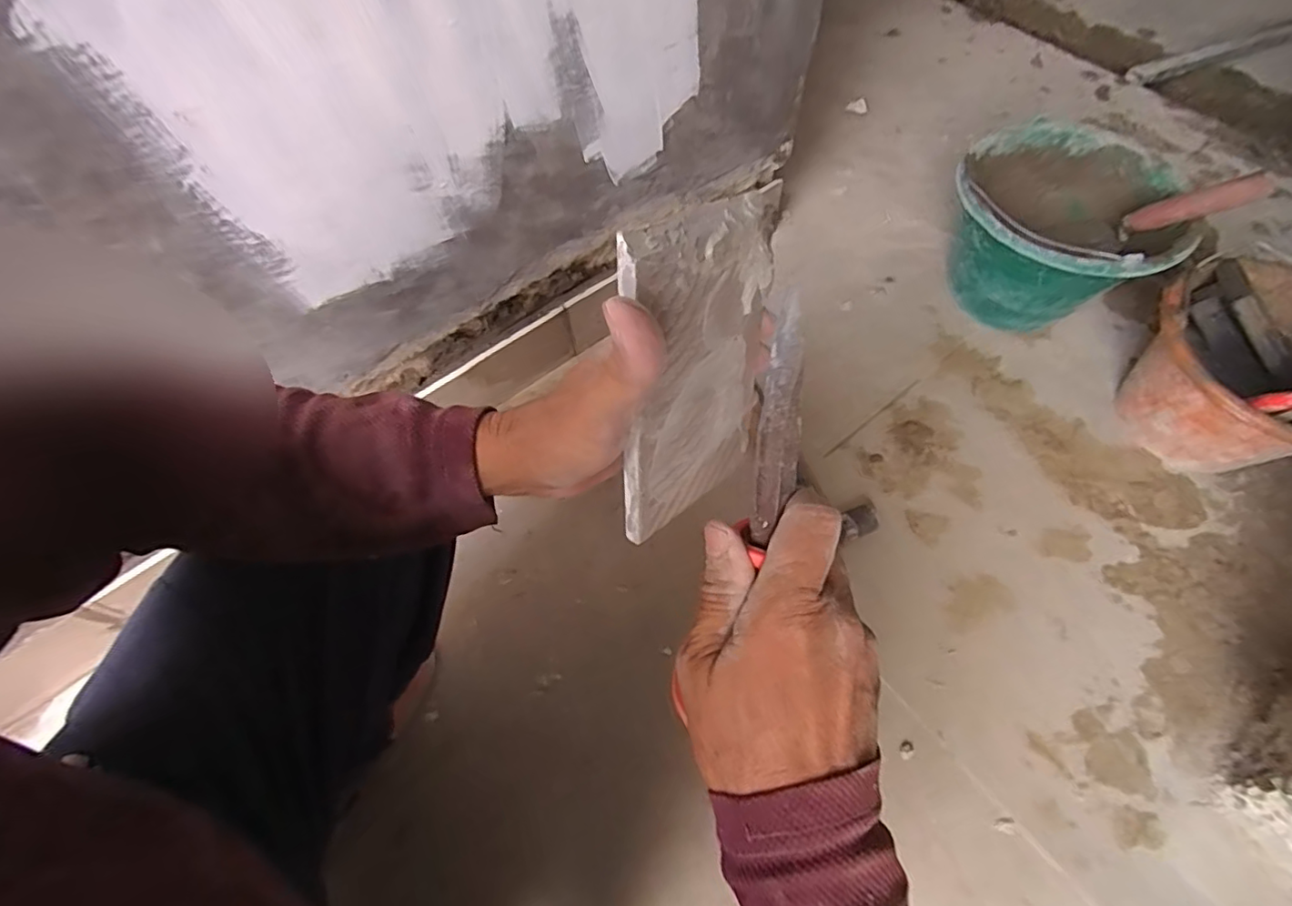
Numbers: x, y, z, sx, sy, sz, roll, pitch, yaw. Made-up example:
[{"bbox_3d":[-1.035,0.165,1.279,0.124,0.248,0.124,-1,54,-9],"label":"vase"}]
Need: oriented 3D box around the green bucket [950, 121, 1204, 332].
[{"bbox_3d":[0.544,-0.294,0.795,0.255,0.184,0.262,-1,63,1],"label":"green bucket"}]

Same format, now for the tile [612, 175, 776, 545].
[{"bbox_3d":[0.025,-0.036,0.269,0.007,0.148,0.093,28,45,34],"label":"tile"}]

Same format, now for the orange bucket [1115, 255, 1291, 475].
[{"bbox_3d":[0.688,-0.096,0.685,0.207,0.174,0.249,37,70,20],"label":"orange bucket"}]

